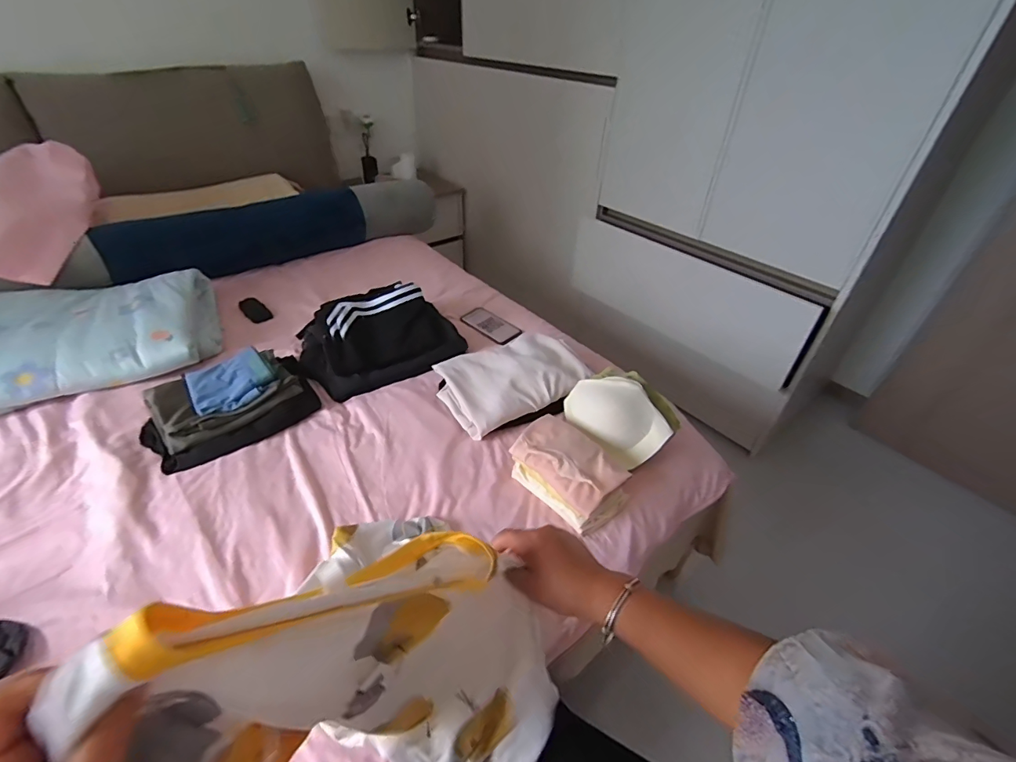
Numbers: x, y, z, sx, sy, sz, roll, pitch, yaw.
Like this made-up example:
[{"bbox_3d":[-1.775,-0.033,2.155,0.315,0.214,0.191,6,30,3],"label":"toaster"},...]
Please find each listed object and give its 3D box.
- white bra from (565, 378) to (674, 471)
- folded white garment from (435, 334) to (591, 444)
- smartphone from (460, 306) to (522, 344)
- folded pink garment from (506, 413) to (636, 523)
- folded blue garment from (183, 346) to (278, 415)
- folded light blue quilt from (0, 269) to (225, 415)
[{"bbox_3d":[0.200,0.063,0.829,0.113,0.083,0.184,-28,49,-32],"label":"white bra"},{"bbox_3d":[0.006,-0.009,0.956,0.289,0.074,0.220,-18,44,-24],"label":"folded white garment"},{"bbox_3d":[-0.042,-0.147,1.169,0.082,0.010,0.183,-30,50,-34],"label":"smartphone"},{"bbox_3d":[0.099,0.130,0.764,0.099,0.043,0.190,-26,48,-31],"label":"folded pink garment"},{"bbox_3d":[-0.534,-0.002,0.872,0.143,0.038,0.139,-26,47,-31],"label":"folded blue garment"},{"bbox_3d":[-0.930,-0.095,0.968,0.524,0.102,0.332,-16,43,-22],"label":"folded light blue quilt"}]

